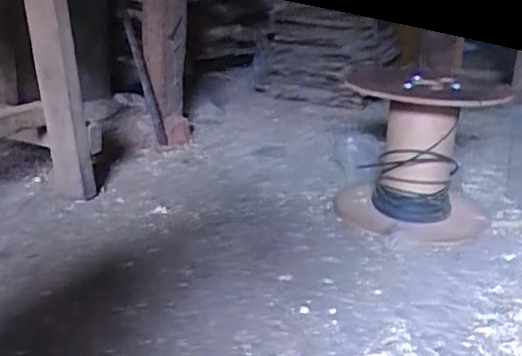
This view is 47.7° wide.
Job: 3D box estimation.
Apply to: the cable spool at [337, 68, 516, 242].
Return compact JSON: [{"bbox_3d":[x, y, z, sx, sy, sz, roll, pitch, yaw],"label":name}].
[{"bbox_3d":[0.279,-0.042,1.065,0.273,0.259,0.224,9,21,17],"label":"cable spool"}]

